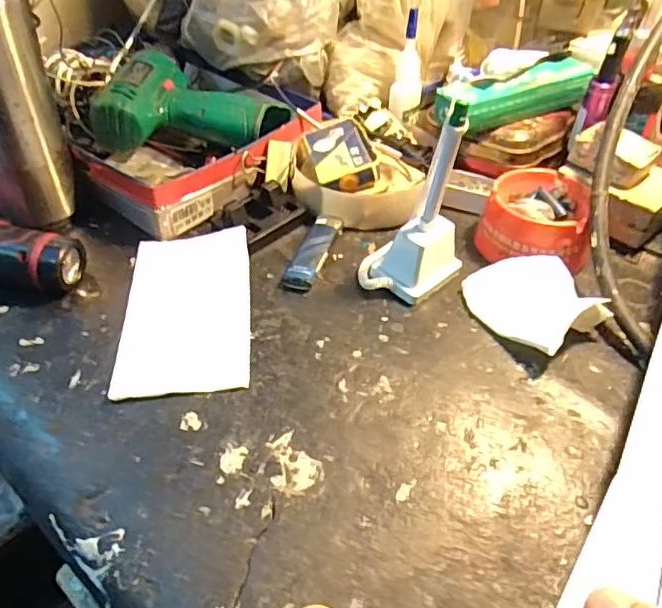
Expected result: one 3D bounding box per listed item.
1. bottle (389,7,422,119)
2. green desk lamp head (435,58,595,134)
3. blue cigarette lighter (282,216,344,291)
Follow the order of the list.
[{"bbox_3d":[0.070,-0.216,0.520,0.027,0.083,0.024,-29,53,-26],"label":"bottle"},{"bbox_3d":[0.155,-0.176,0.484,0.135,0.031,0.034,-18,48,-17],"label":"green desk lamp head"},{"bbox_3d":[-0.014,-0.040,0.439,0.023,0.009,0.079,13,47,12],"label":"blue cigarette lighter"}]

